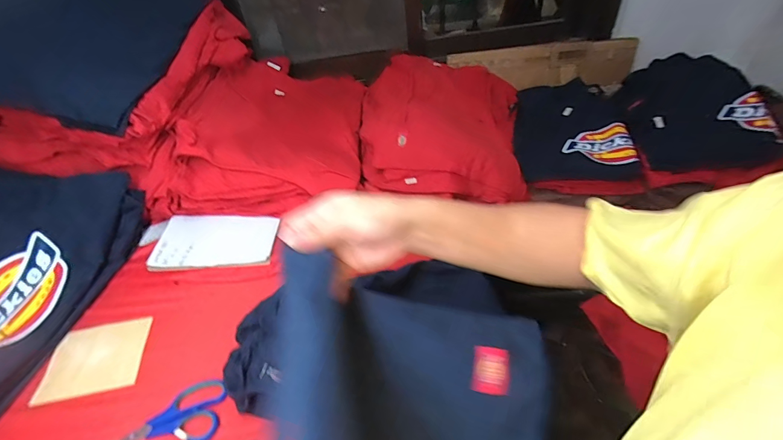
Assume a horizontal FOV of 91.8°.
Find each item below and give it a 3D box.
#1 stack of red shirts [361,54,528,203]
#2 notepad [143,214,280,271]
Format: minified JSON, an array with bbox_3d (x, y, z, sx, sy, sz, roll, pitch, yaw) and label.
[{"bbox_3d":[0.138,-0.259,0.940,0.396,0.072,0.521,15,51,-4],"label":"stack of red shirts"},{"bbox_3d":[-0.317,0.034,0.690,0.207,0.009,0.130,-1,45,-1],"label":"notepad"}]

